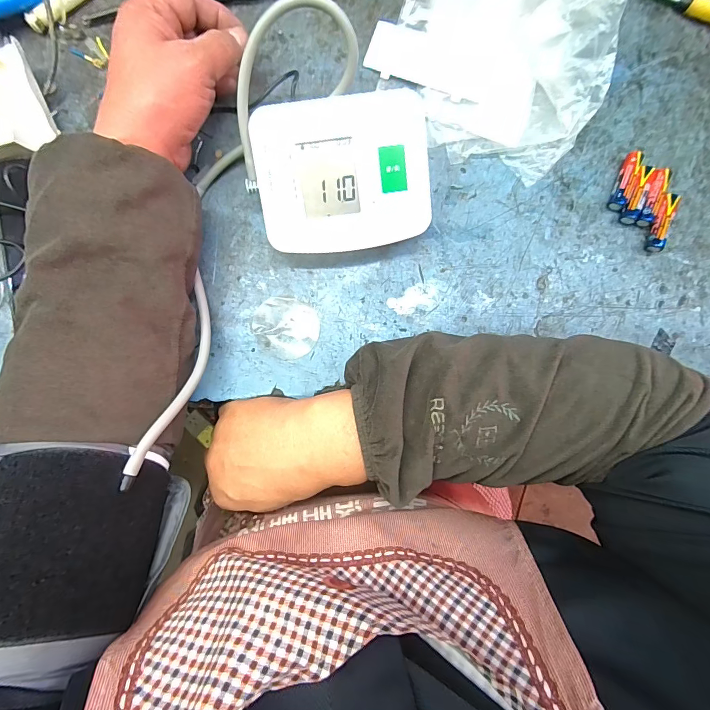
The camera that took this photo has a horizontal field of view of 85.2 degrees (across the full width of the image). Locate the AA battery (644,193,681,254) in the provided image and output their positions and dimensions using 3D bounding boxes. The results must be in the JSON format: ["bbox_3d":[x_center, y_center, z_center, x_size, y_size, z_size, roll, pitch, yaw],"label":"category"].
[{"bbox_3d":[0.261,-0.113,0.330,0.015,0.015,0.047,15,86,0],"label":"AA battery"}]

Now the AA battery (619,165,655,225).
[{"bbox_3d":[0.240,-0.137,0.330,0.014,0.013,0.048,15,86,0],"label":"AA battery"}]

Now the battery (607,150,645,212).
[{"bbox_3d":[0.231,-0.150,0.330,0.011,0.015,0.052,20,86,0],"label":"battery"}]

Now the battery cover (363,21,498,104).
[{"bbox_3d":[0.065,-0.256,0.336,0.107,0.007,0.049,24,92,7],"label":"battery cover"}]

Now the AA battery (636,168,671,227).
[{"bbox_3d":[0.254,-0.134,0.330,0.014,0.014,0.048,21,86,1],"label":"AA battery"}]

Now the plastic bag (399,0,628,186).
[{"bbox_3d":[0.111,-0.243,0.299,0.190,0.088,0.134,40,87,2],"label":"plastic bag"}]

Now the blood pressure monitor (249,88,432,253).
[{"bbox_3d":[-0.008,-0.137,0.309,0.129,0.057,0.103,-8,87,-1],"label":"blood pressure monitor"}]

